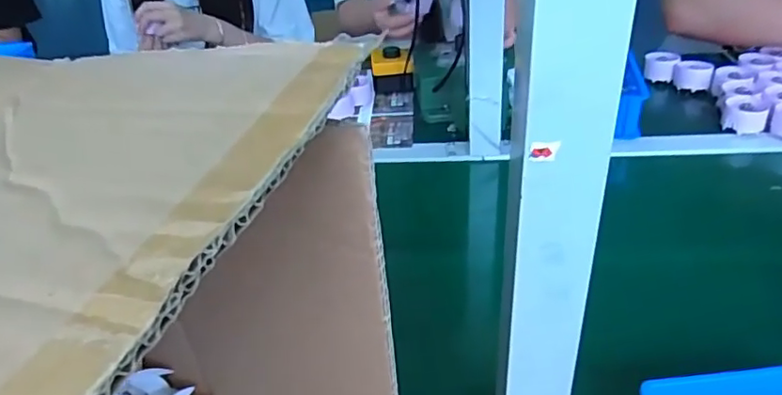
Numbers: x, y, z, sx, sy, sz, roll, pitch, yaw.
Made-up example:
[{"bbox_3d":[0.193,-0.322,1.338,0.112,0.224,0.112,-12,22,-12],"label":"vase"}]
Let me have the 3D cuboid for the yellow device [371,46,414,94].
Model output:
[{"bbox_3d":[0.002,-0.214,0.976,0.066,0.060,0.052,-8,34,-4],"label":"yellow device"}]

